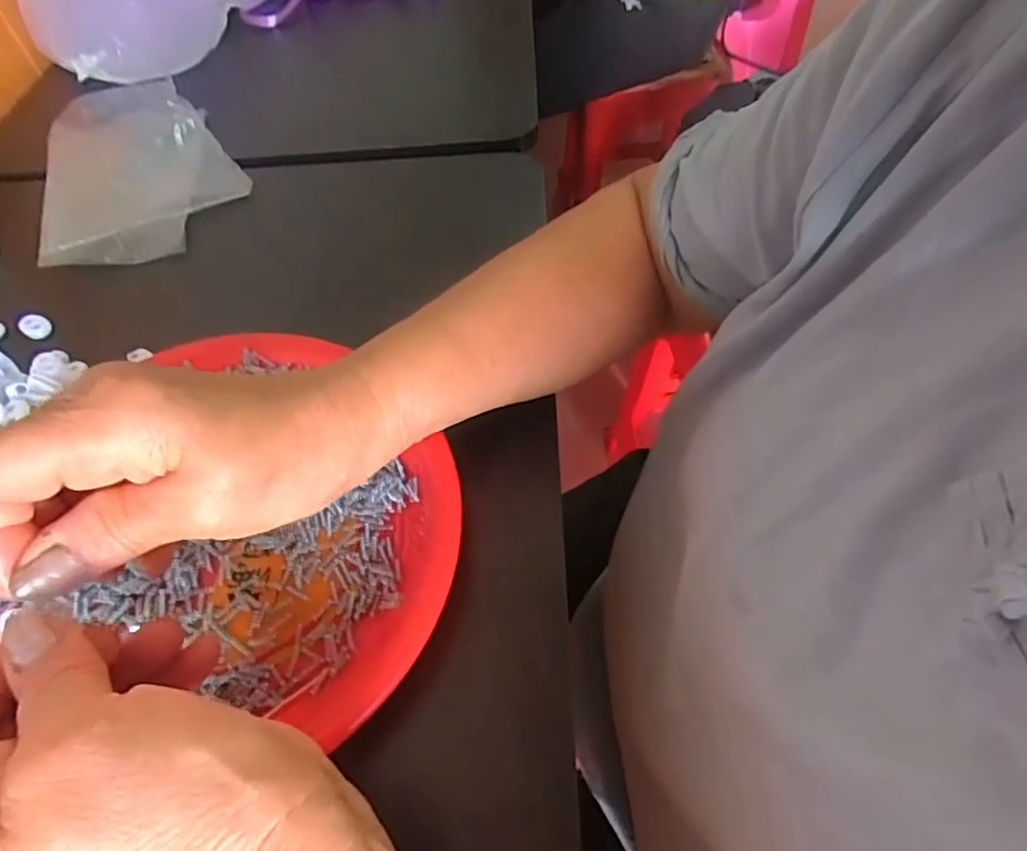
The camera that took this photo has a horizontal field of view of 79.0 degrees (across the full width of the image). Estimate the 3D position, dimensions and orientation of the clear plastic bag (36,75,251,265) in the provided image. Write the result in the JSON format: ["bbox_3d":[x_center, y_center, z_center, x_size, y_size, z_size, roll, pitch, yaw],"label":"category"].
[{"bbox_3d":[-0.297,-0.225,0.505,0.137,0.024,0.238,-16,55,-7],"label":"clear plastic bag"}]

